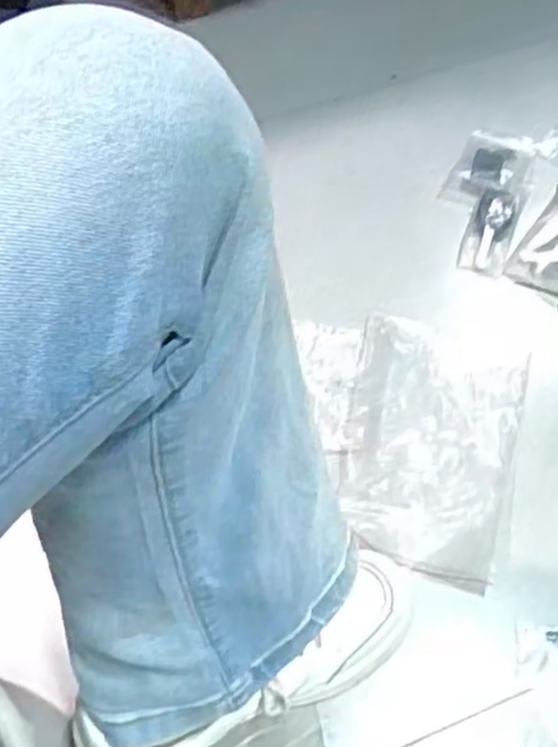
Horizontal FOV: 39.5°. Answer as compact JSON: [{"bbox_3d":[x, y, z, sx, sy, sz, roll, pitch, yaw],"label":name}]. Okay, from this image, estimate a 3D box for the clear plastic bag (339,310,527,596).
[{"bbox_3d":[0.121,0.050,0.646,0.155,0.042,0.223,13,63,10],"label":"clear plastic bag"}]

